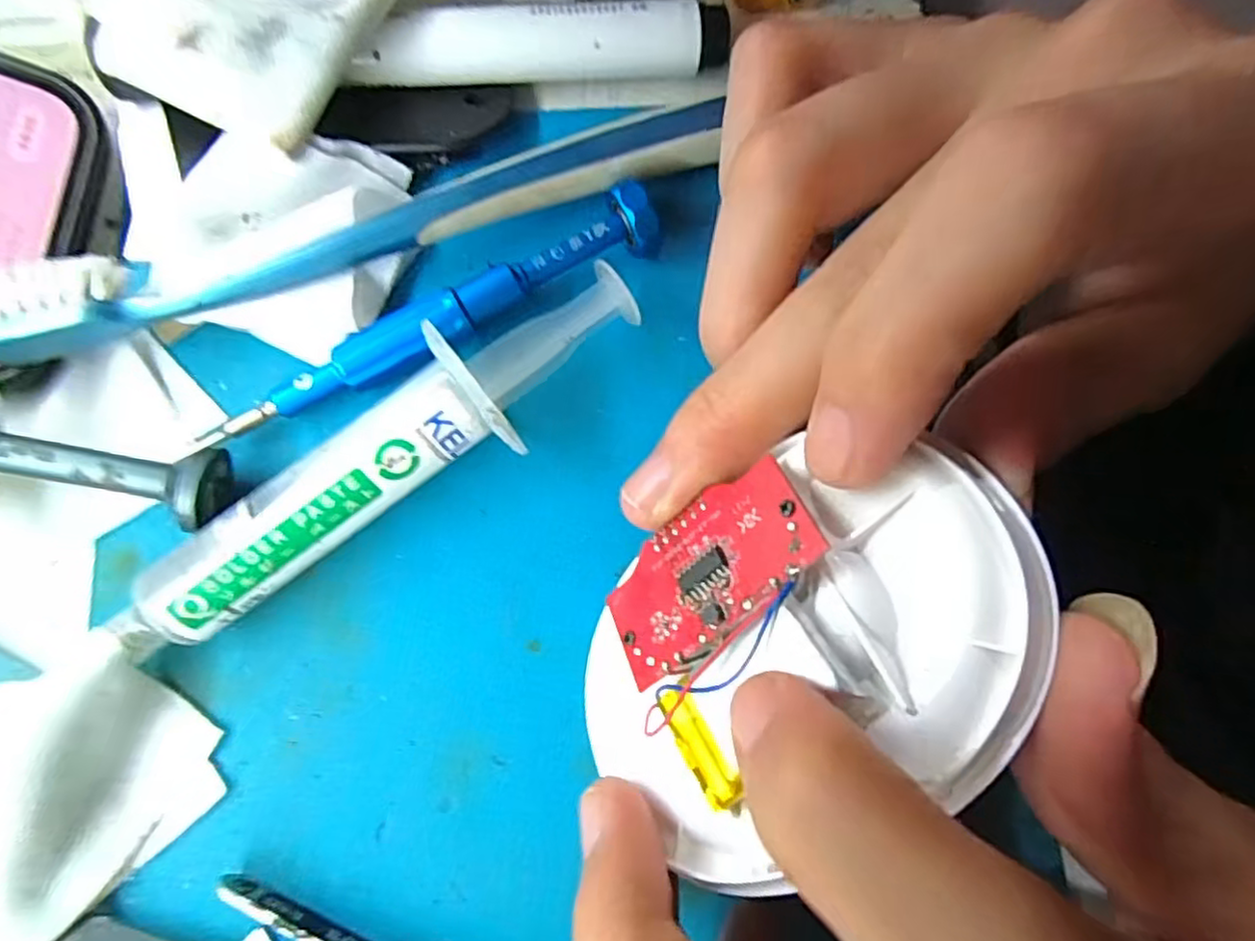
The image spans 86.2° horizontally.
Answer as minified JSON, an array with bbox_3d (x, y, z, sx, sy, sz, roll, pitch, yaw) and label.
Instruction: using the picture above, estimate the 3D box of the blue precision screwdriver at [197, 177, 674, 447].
[{"bbox_3d":[-0.044,-0.031,0.146,0.111,0.017,0.012,-26,80,-5],"label":"blue precision screwdriver"}]

